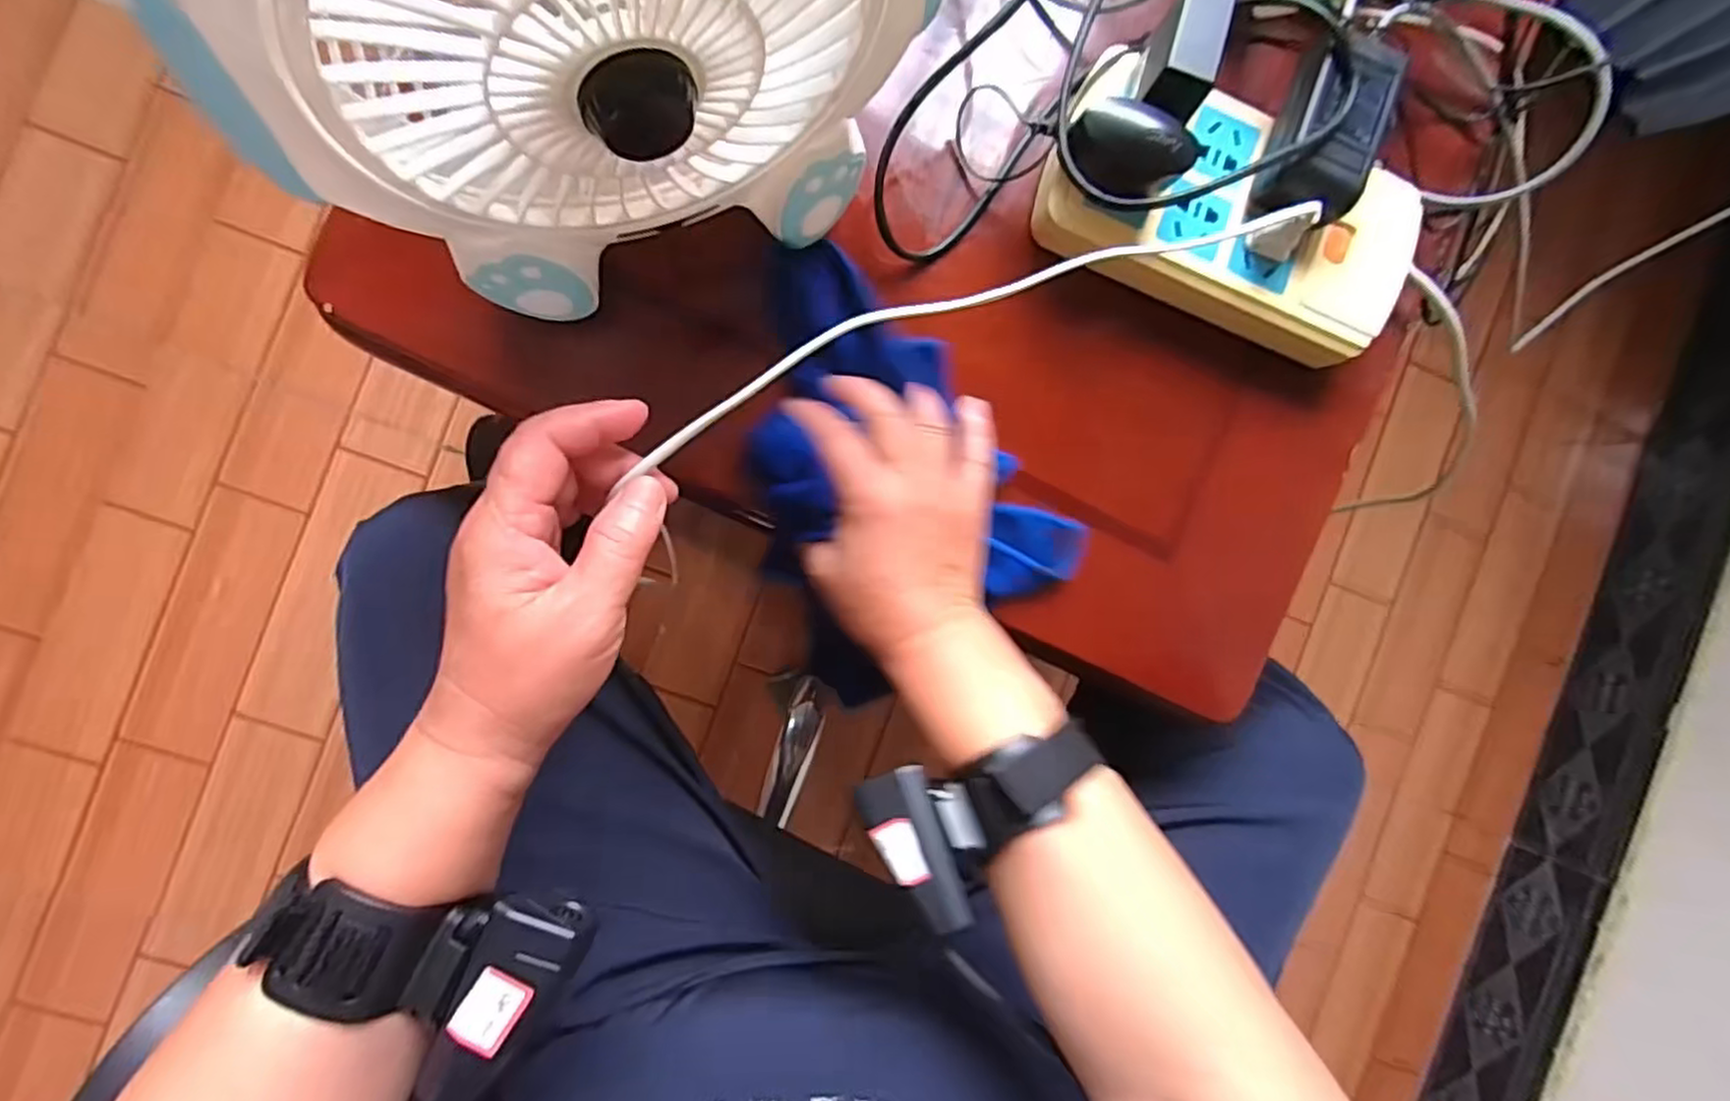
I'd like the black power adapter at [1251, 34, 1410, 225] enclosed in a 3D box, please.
[{"bbox_3d":[0.236,-0.212,0.370,0.047,0.029,0.084,18,89,-8],"label":"black power adapter"}]

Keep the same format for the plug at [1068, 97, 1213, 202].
[{"bbox_3d":[0.129,-0.198,0.353,0.056,0.045,0.031,3,91,-8],"label":"plug"}]

